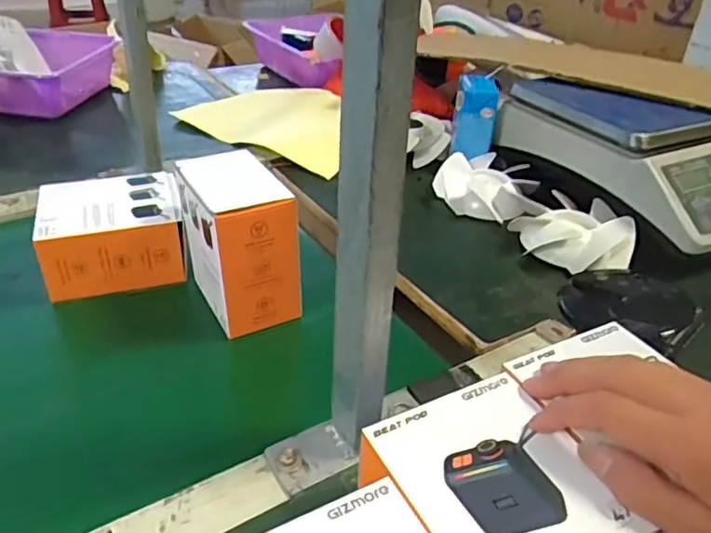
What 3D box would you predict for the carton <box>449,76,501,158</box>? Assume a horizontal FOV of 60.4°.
[{"bbox_3d":[0.144,-0.179,0.732,0.046,0.090,0.037,11,24,11],"label":"carton"}]

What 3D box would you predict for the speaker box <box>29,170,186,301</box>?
[{"bbox_3d":[-0.216,-0.030,0.548,0.115,0.066,0.097,-10,36,-17],"label":"speaker box"}]

